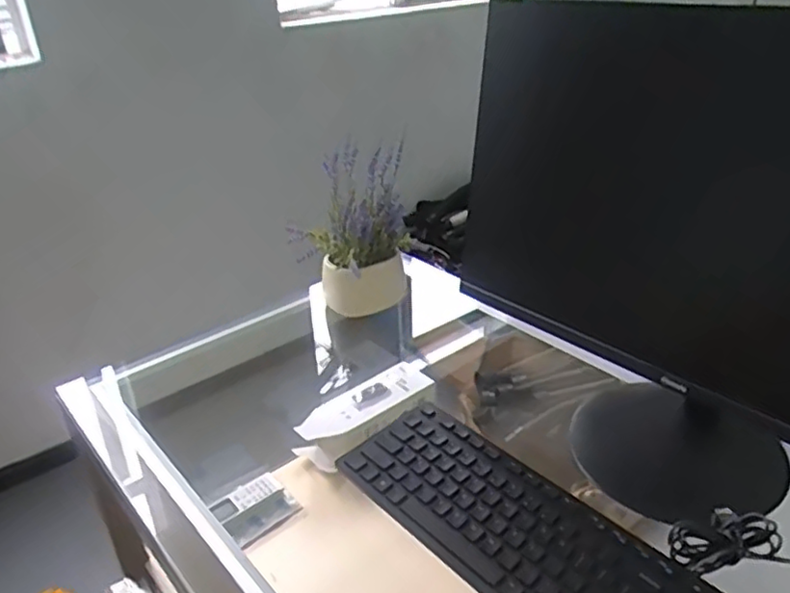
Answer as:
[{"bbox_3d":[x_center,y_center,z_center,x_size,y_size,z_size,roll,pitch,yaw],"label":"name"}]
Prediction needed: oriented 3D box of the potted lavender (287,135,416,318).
[{"bbox_3d":[-0.056,-0.087,0.870,0.169,0.195,0.157,-5,30,-4],"label":"potted lavender"}]

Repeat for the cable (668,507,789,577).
[{"bbox_3d":[0.264,0.195,0.528,0.091,0.025,0.053,-9,30,-10],"label":"cable"}]

